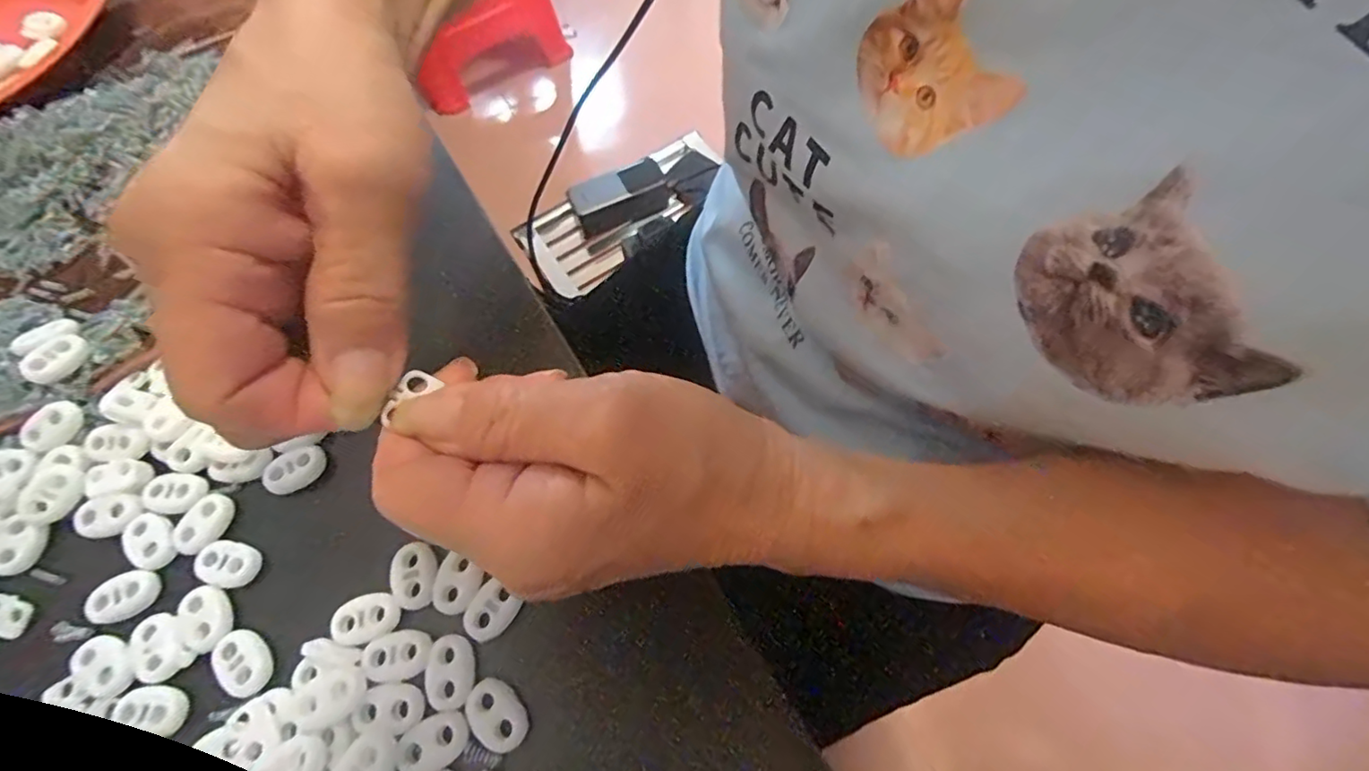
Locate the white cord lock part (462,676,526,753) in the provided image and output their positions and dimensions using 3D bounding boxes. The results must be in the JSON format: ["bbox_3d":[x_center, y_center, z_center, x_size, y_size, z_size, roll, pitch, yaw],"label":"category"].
[{"bbox_3d":[-0.061,0.106,0.188,0.022,0.004,0.015,42,74,19],"label":"white cord lock part"}]

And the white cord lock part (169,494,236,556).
[{"bbox_3d":[-0.180,0.051,0.217,0.015,0.004,0.023,22,68,12],"label":"white cord lock part"}]

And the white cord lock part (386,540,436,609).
[{"bbox_3d":[-0.096,0.066,0.205,0.016,0.004,0.022,-7,65,-1],"label":"white cord lock part"}]

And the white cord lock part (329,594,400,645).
[{"bbox_3d":[-0.110,0.080,0.201,0.023,0.004,0.014,-21,66,-7],"label":"white cord lock part"}]

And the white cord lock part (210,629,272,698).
[{"bbox_3d":[-0.150,0.093,0.197,0.017,0.004,0.023,-39,70,-14],"label":"white cord lock part"}]

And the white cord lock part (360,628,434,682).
[{"bbox_3d":[-0.096,0.089,0.194,0.023,0.004,0.015,-14,66,-3],"label":"white cord lock part"}]

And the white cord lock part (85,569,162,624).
[{"bbox_3d":[-0.202,0.076,0.210,0.023,0.006,0.014,-28,67,-10],"label":"white cord lock part"}]

